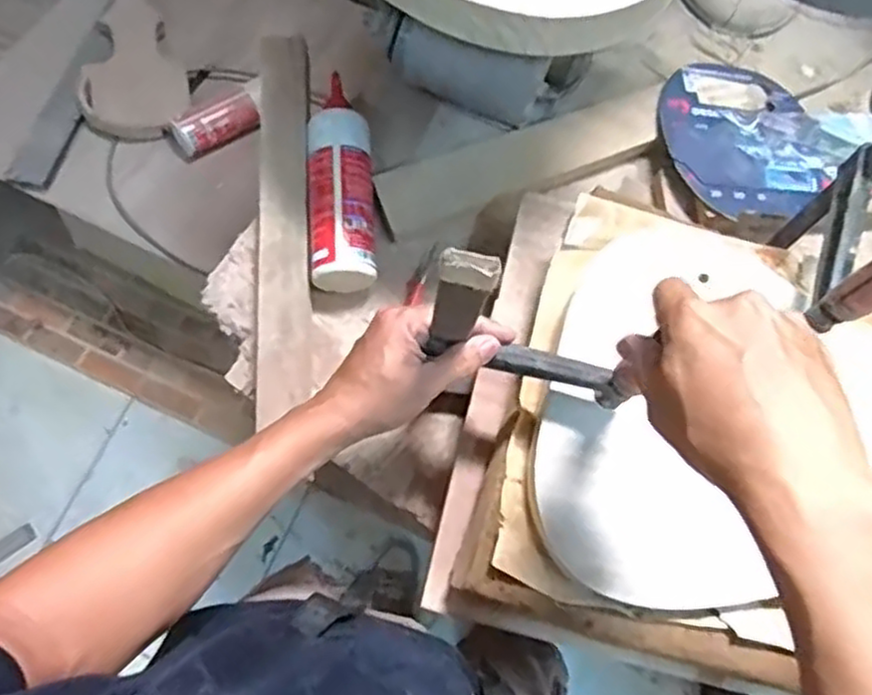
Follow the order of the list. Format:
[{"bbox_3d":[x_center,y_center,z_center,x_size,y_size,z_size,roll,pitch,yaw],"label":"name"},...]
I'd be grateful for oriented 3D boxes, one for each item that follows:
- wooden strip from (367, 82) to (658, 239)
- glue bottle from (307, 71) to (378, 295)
[{"bbox_3d":[0.095,-0.205,0.786,0.324,0.015,0.075,-22,77,-7],"label":"wooden strip"},{"bbox_3d":[-0.097,-0.165,0.762,0.068,0.072,0.214,-2,75,-2],"label":"glue bottle"}]

